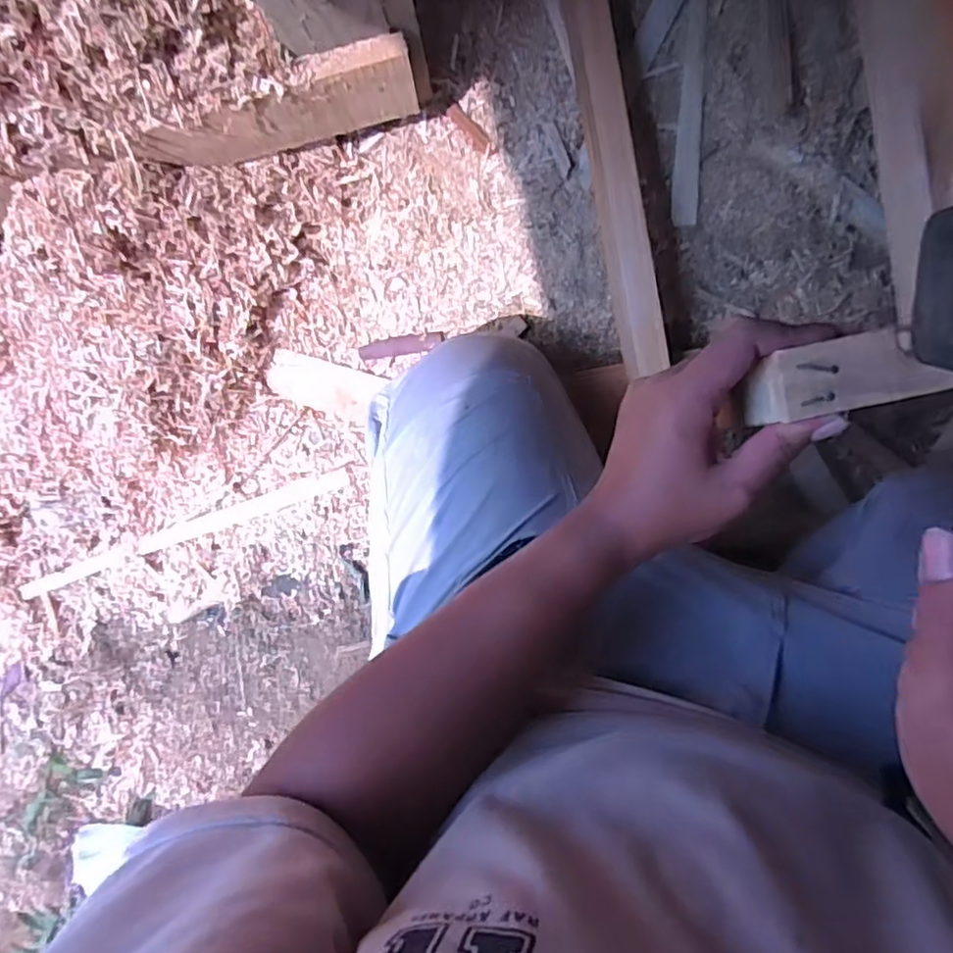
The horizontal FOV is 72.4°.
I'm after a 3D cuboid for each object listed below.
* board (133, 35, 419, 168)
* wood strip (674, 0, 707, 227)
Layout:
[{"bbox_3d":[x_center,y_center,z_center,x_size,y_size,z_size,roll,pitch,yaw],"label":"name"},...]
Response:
[{"bbox_3d":[-0.175,-0.325,0.585,0.243,0.092,0.031,-17,97,0],"label":"board"},{"bbox_3d":[0.224,-0.384,0.672,0.025,0.011,0.233,0,96,-2],"label":"wood strip"}]

